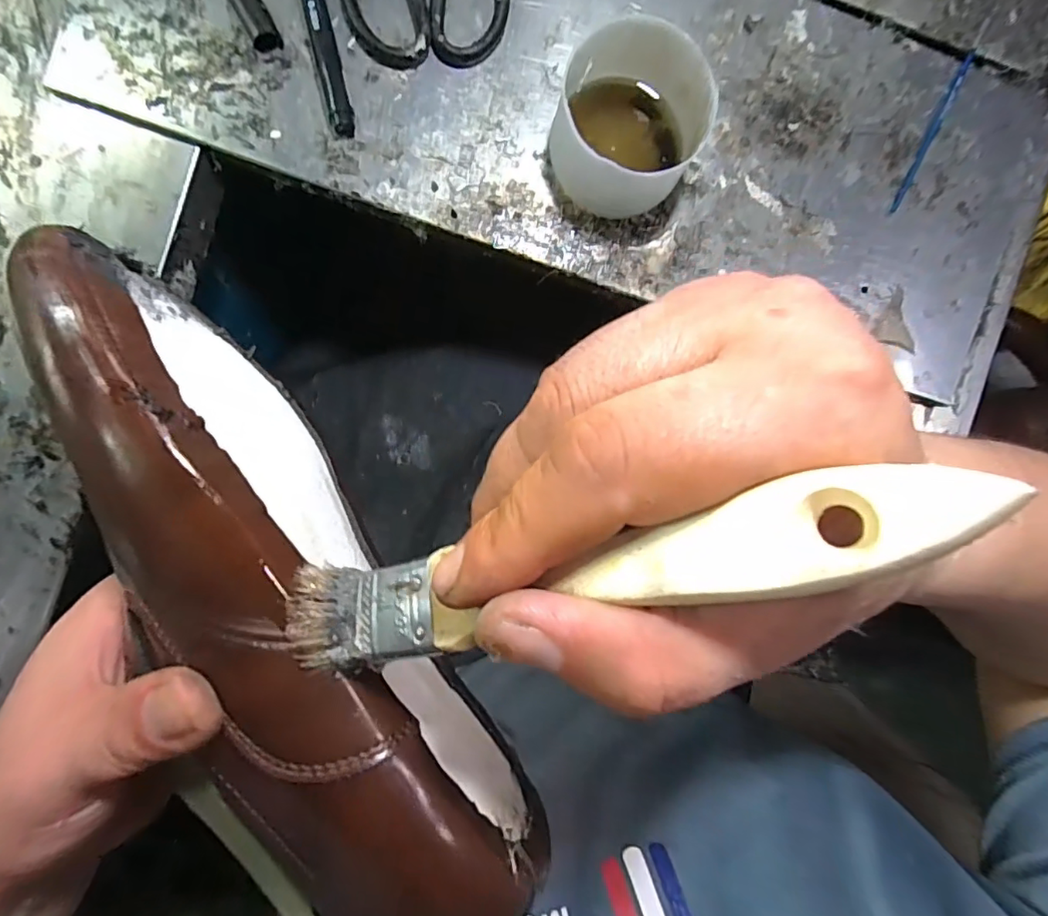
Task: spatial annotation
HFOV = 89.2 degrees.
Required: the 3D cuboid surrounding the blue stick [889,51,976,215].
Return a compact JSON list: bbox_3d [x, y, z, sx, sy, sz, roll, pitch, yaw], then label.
[{"bbox_3d":[0.295,-0.236,0.384,0.008,0.004,0.126,26,90,-5],"label":"blue stick"}]

